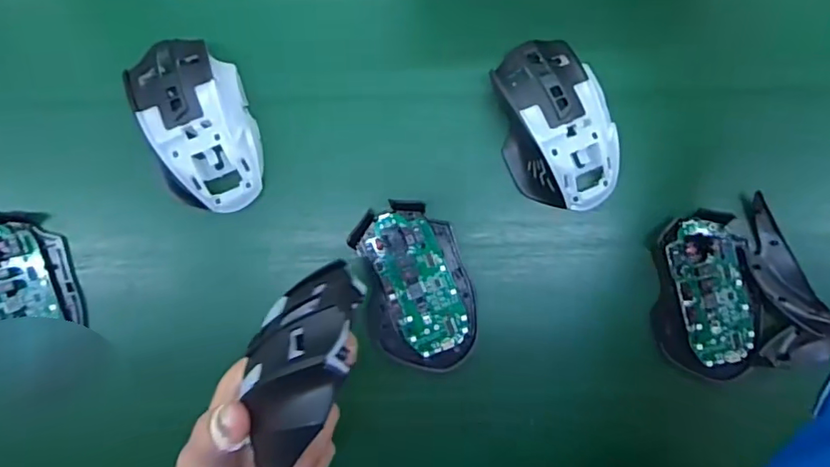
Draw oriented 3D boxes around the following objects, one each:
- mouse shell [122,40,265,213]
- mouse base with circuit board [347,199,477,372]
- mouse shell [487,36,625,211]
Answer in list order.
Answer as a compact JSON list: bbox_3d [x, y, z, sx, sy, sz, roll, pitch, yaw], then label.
[{"bbox_3d":[-0.141,-0.071,0.363,0.064,0.032,0.112,-23,91,-2],"label":"mouse shell"},{"bbox_3d":[0.002,0.037,0.379,0.070,0.018,0.114,-14,91,-2],"label":"mouse base with circuit board"},{"bbox_3d":[0.094,-0.071,0.365,0.068,0.030,0.113,-18,91,-2],"label":"mouse shell"}]

